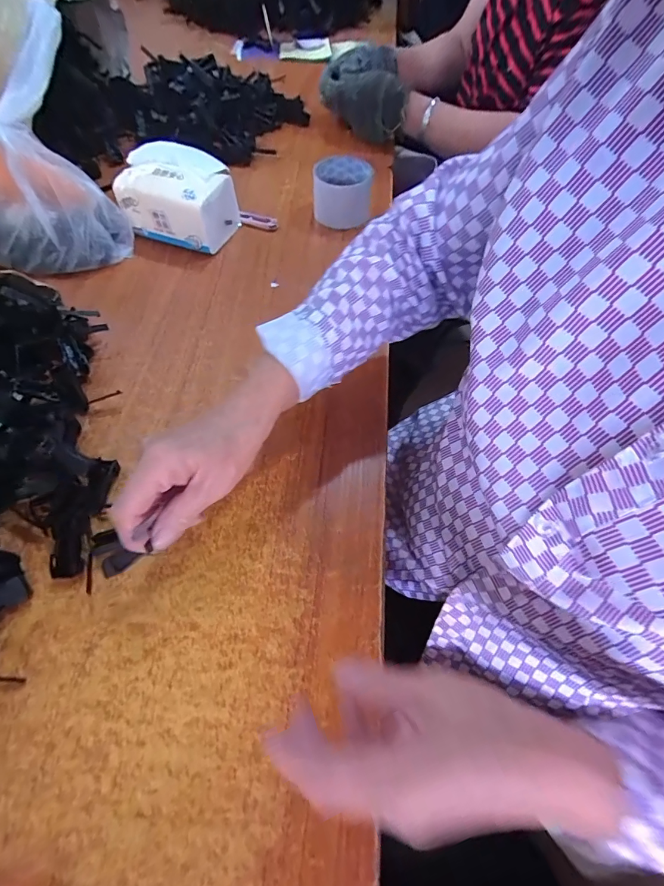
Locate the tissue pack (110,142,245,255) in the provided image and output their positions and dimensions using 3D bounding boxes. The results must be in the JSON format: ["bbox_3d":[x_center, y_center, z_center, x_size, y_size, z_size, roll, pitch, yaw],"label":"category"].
[{"bbox_3d":[-0.209,-0.338,0.546,0.137,0.089,0.106,13,60,5],"label":"tissue pack"}]

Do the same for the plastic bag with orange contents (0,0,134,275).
[{"bbox_3d":[-0.414,-0.339,0.478,0.270,0.195,0.161,-4,60,-5],"label":"plastic bag with orange contents"}]

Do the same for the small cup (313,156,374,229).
[{"bbox_3d":[0.013,-0.374,0.591,0.083,0.063,0.082,-4,60,-5],"label":"small cup"}]

